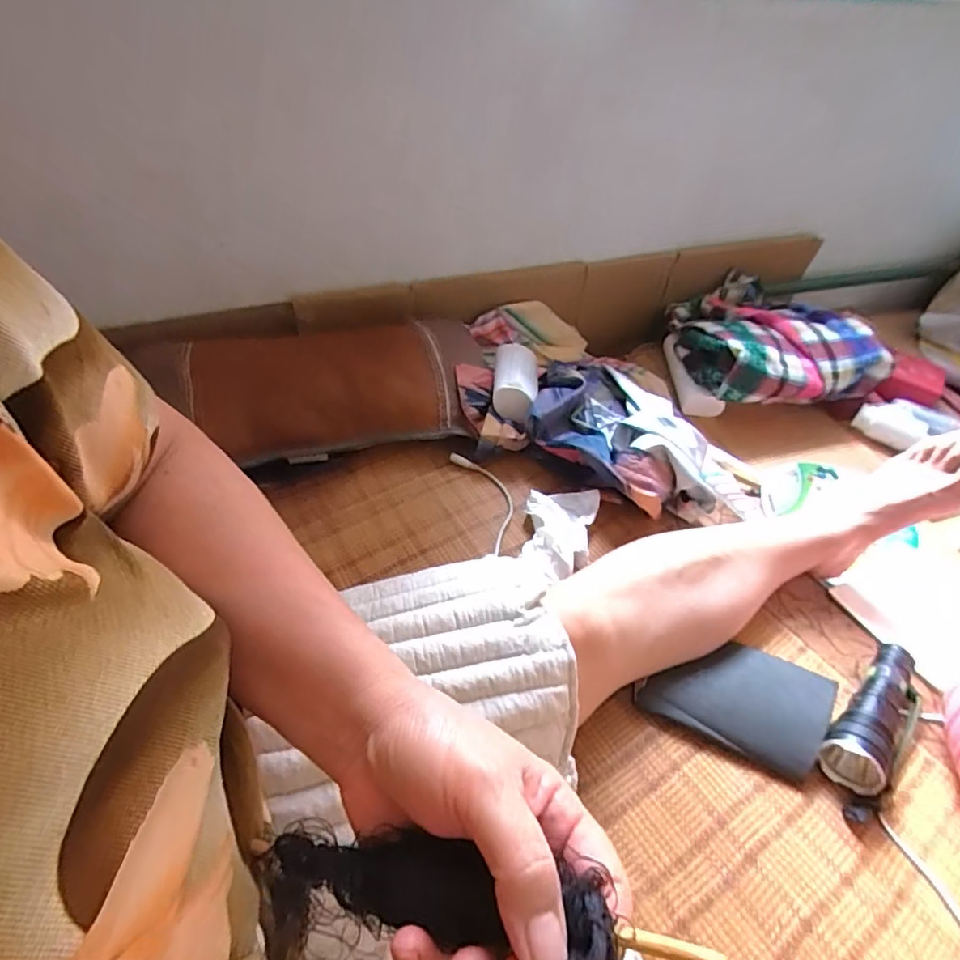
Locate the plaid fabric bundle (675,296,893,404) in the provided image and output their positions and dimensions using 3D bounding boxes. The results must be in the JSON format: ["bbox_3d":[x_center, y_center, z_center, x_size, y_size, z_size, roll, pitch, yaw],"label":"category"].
[{"bbox_3d":[0.457,-0.204,0.884,0.283,0.118,0.233,-16,48,-19],"label":"plaid fabric bundle"}]

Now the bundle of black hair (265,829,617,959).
[{"bbox_3d":[-0.024,0.151,0.205,0.148,0.013,0.027,-11,39,27],"label":"bundle of black hair"}]

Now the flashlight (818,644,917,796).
[{"bbox_3d":[0.351,0.200,0.479,0.155,0.042,0.046,-31,55,-30],"label":"flashlight"}]

